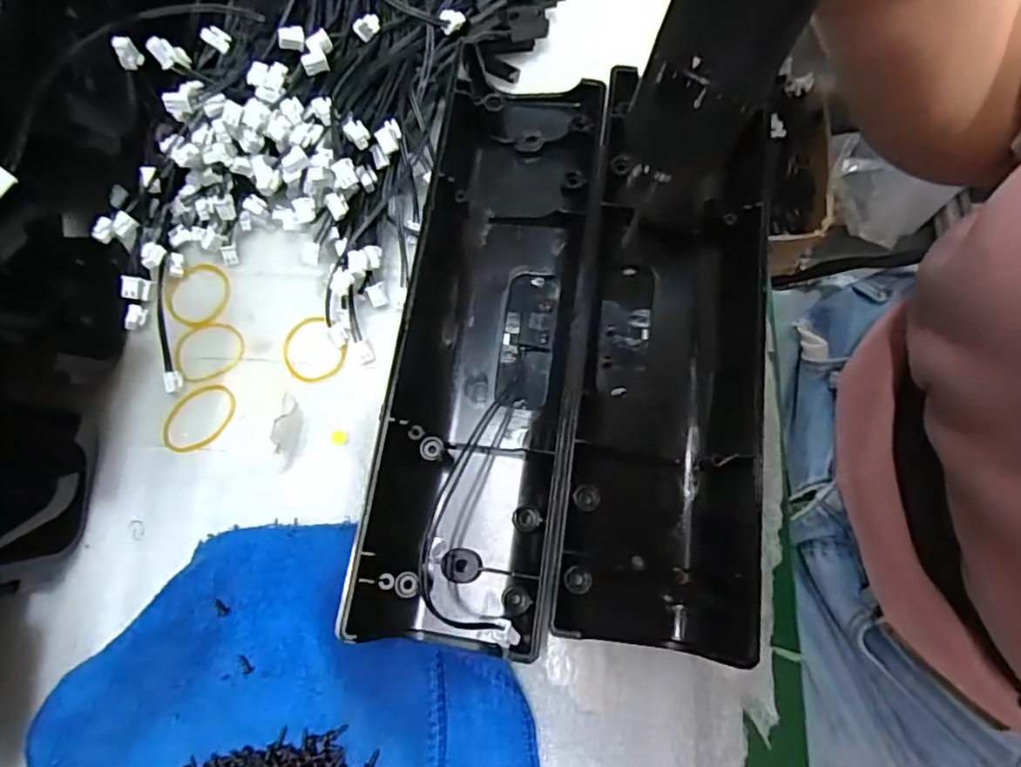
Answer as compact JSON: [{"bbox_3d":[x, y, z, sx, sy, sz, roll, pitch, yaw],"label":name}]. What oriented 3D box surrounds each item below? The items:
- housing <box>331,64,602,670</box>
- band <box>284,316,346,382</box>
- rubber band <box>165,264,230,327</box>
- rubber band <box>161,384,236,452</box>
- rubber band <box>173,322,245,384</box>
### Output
[{"bbox_3d":[-0.010,-0.023,0.252,0.071,0.037,0.239,6,73,6],"label":"housing"},{"bbox_3d":[-0.089,-0.015,0.274,0.026,0.004,0.031,-40,74,-8],"label":"band"},{"bbox_3d":[-0.144,-0.042,0.284,0.030,0.004,0.030,-1,73,4],"label":"rubber band"},{"bbox_3d":[-0.135,0.015,0.266,0.024,0.004,0.035,42,80,15],"label":"rubber band"},{"bbox_3d":[-0.136,-0.015,0.276,0.032,0.006,0.028,-32,75,-7],"label":"rubber band"}]

